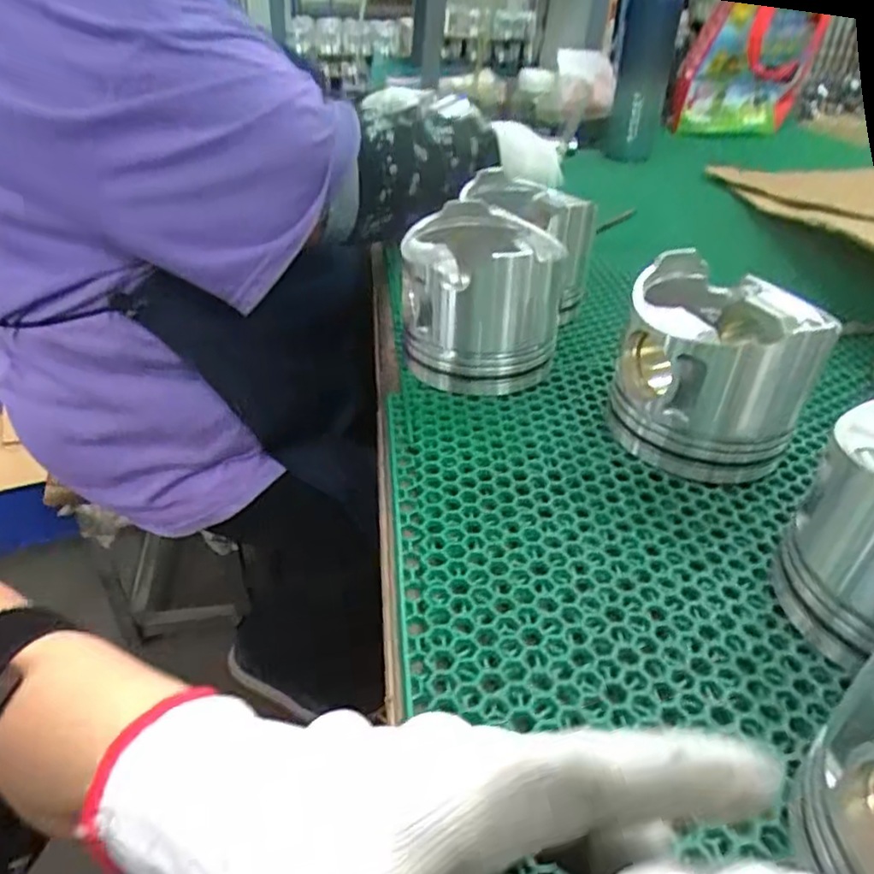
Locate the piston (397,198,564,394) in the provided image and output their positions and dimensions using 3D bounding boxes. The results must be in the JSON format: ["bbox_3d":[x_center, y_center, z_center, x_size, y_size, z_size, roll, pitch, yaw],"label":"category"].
[{"bbox_3d":[0.029,-0.101,0.478,0.104,0.096,0.106,2,37,-2],"label":"piston"}]

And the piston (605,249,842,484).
[{"bbox_3d":[0.167,-0.042,0.410,0.108,0.099,0.104,15,38,15],"label":"piston"}]

